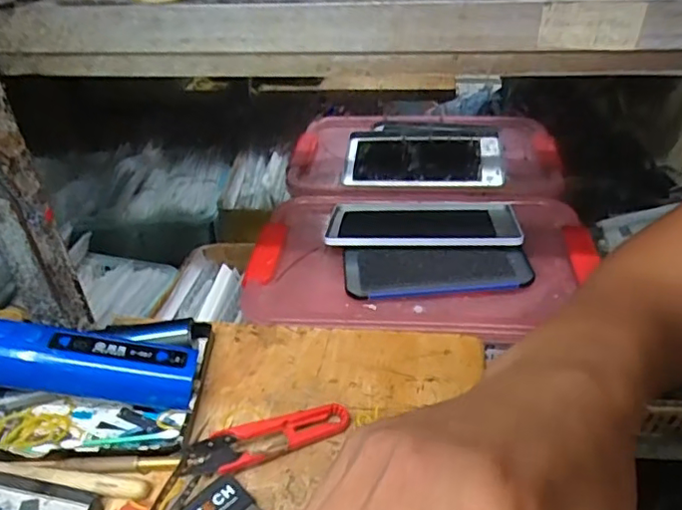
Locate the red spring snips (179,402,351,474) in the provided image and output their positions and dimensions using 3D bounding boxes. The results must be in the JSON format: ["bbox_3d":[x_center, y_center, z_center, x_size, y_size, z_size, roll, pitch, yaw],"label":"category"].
[{"bbox_3d":[-0.042,0.111,0.347,0.101,0.017,0.023,-13,38,-18],"label":"red spring snips"}]

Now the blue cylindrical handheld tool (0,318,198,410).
[{"bbox_3d":[-0.157,0.065,0.361,0.130,0.030,0.032,11,35,-11],"label":"blue cylindrical handheld tool"}]

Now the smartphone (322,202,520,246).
[{"bbox_3d":[0.079,-0.030,0.580,0.184,0.013,0.099,0,22,7],"label":"smartphone"}]

